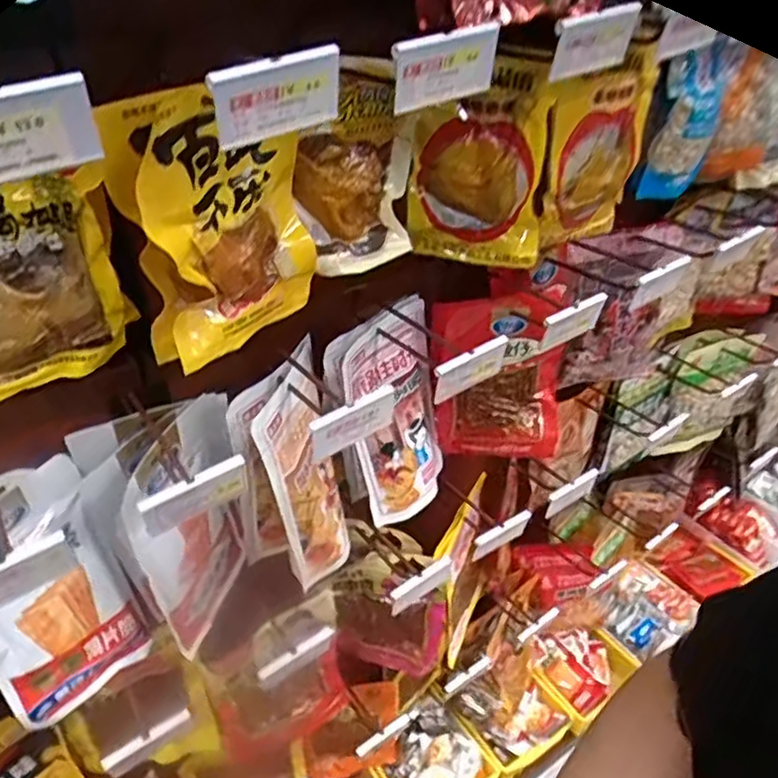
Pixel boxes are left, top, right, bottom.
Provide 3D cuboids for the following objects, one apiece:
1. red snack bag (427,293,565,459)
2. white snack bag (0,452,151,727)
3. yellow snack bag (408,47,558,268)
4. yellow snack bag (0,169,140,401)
[{"bbox_3d":[0.133,-0.014,0.822,0.166,0.218,0.058,-4,39,-6],"label":"red snack bag"},{"bbox_3d":[-0.315,0.193,0.626,0.018,0.248,0.140,15,37,40],"label":"white snack bag"},{"bbox_3d":[0.088,-0.219,0.674,0.129,0.199,0.034,7,39,7],"label":"yellow snack bag"},{"bbox_3d":[-0.280,-0.094,0.509,0.131,0.201,0.053,-12,40,-16],"label":"yellow snack bag"}]

